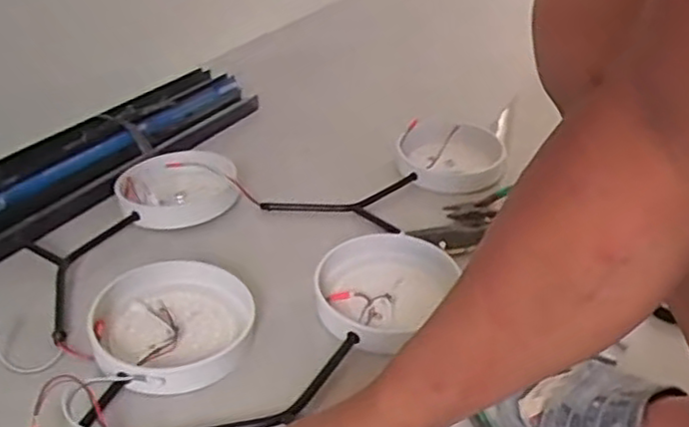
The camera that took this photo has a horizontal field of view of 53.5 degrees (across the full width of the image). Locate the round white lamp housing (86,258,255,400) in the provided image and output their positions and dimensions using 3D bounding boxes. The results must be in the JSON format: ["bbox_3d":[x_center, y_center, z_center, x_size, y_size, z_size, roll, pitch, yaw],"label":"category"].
[{"bbox_3d":[-0.158,0.100,0.634,0.143,0.034,0.138,2,32,-1],"label":"round white lamp housing"}]

